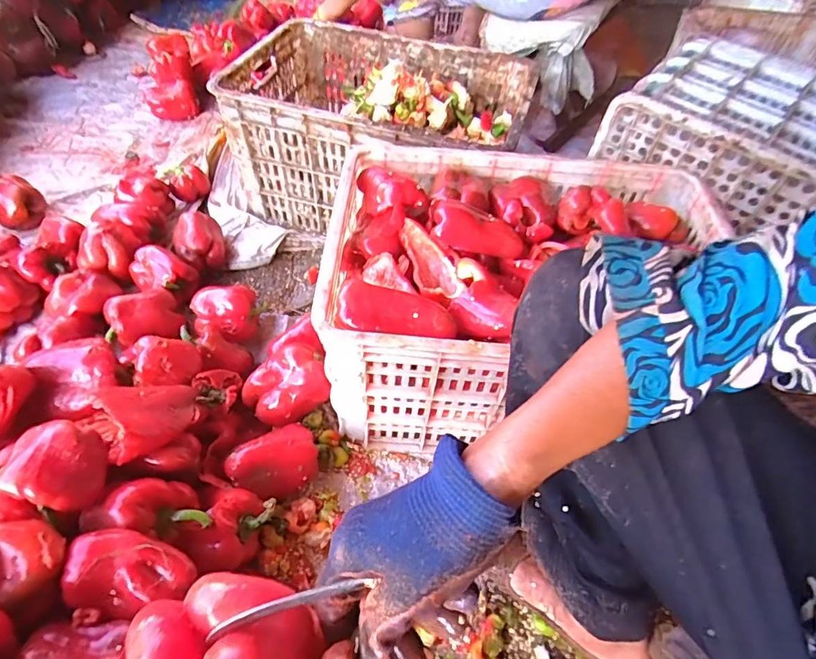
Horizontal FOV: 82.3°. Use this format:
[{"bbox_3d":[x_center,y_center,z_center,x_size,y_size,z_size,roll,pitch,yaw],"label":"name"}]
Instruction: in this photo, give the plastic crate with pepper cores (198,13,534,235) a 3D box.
[{"bbox_3d":[-0.055,-0.384,0.952,0.518,0.277,0.375,12,53,4],"label":"plastic crate with pepper cores"}]

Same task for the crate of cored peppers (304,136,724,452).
[{"bbox_3d":[0.148,-0.039,0.673,0.493,0.260,0.358,6,53,-1],"label":"crate of cored peppers"}]

